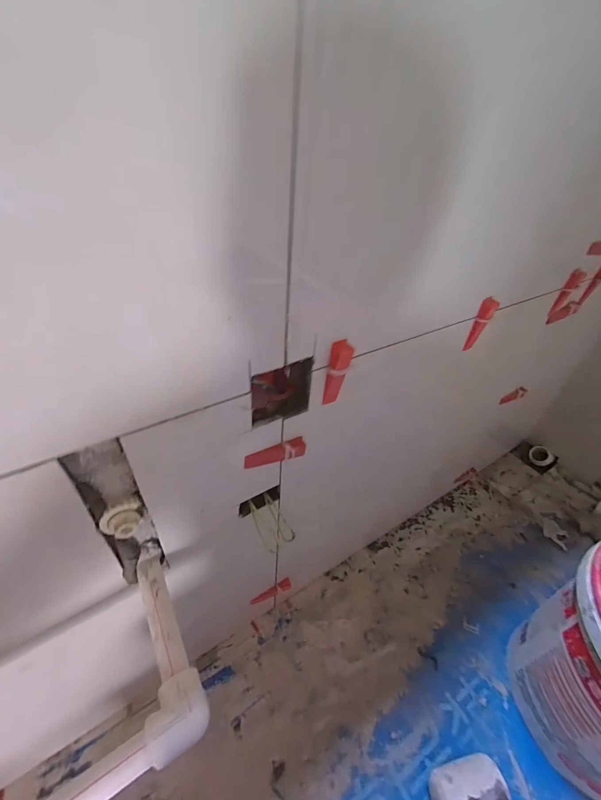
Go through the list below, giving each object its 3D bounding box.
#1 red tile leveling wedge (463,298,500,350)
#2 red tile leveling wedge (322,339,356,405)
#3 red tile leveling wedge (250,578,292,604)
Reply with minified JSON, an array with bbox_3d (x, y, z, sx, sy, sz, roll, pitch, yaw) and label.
[{"bbox_3d":[0.249,-0.102,0.486,0.020,0.083,0.017,27,46,23],"label":"red tile leveling wedge"},{"bbox_3d":[0.039,-0.026,0.375,0.024,0.080,0.016,-16,45,-22],"label":"red tile leveling wedge"},{"bbox_3d":[-0.055,0.362,0.654,0.077,0.017,0.016,-18,46,-24],"label":"red tile leveling wedge"}]

